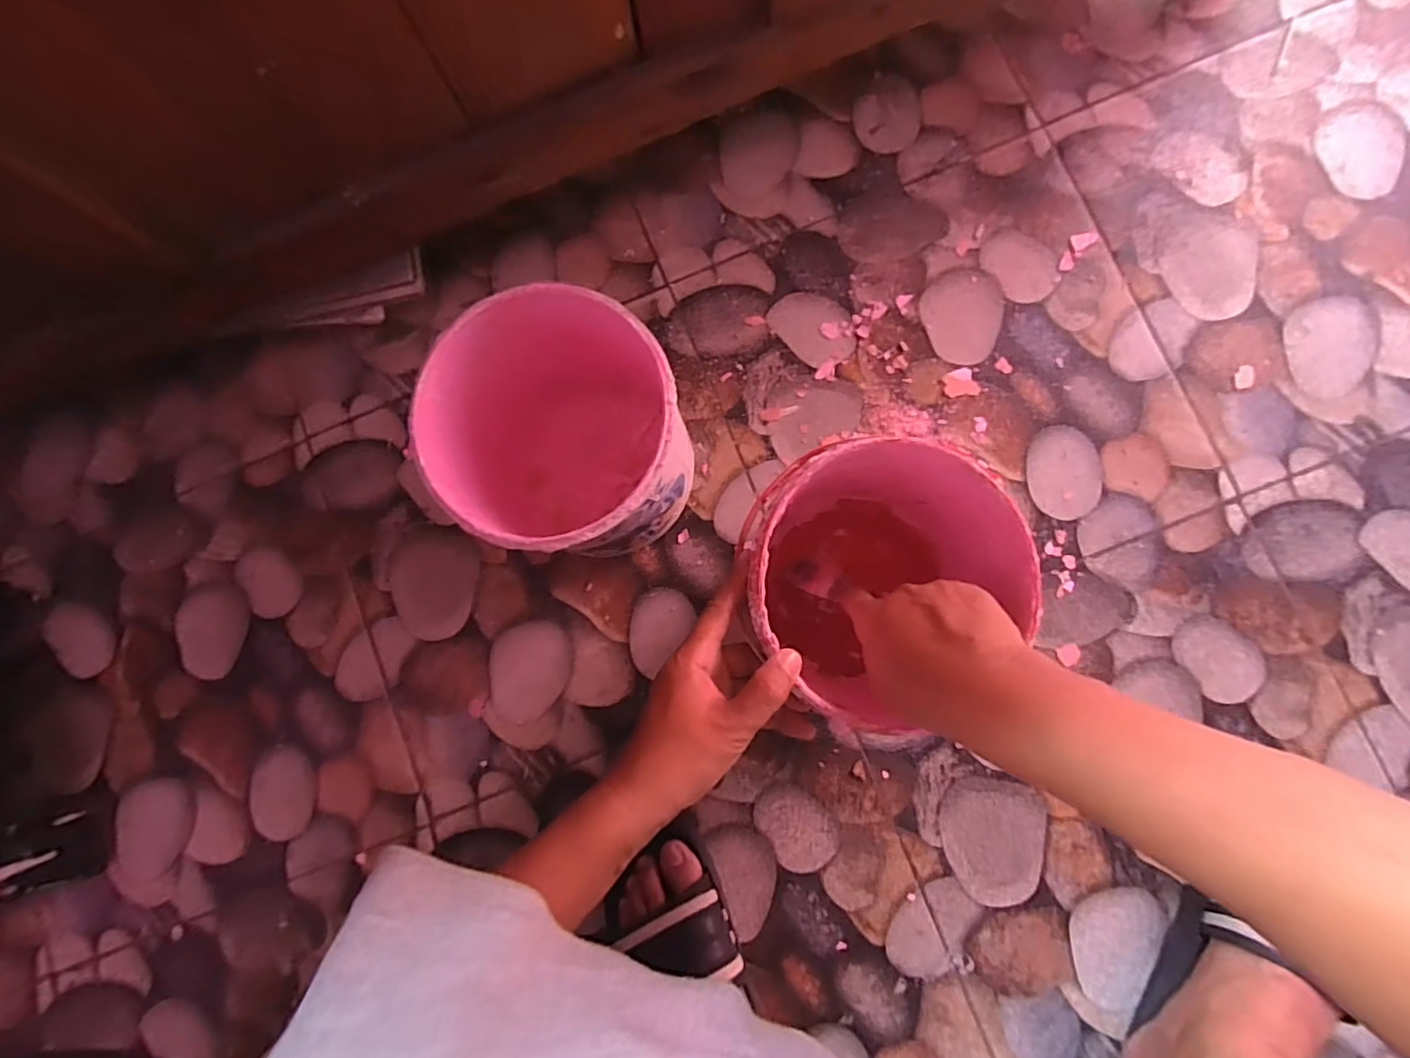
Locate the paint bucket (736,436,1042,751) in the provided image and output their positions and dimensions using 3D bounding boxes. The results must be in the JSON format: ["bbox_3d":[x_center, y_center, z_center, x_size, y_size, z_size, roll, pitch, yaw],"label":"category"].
[{"bbox_3d":[0.110,0.036,0.455,0.168,0.217,0.188,42,82,0],"label":"paint bucket"}]

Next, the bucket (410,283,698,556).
[{"bbox_3d":[-0.102,-0.062,0.481,0.171,0.190,0.174,0,85,5],"label":"bucket"}]

